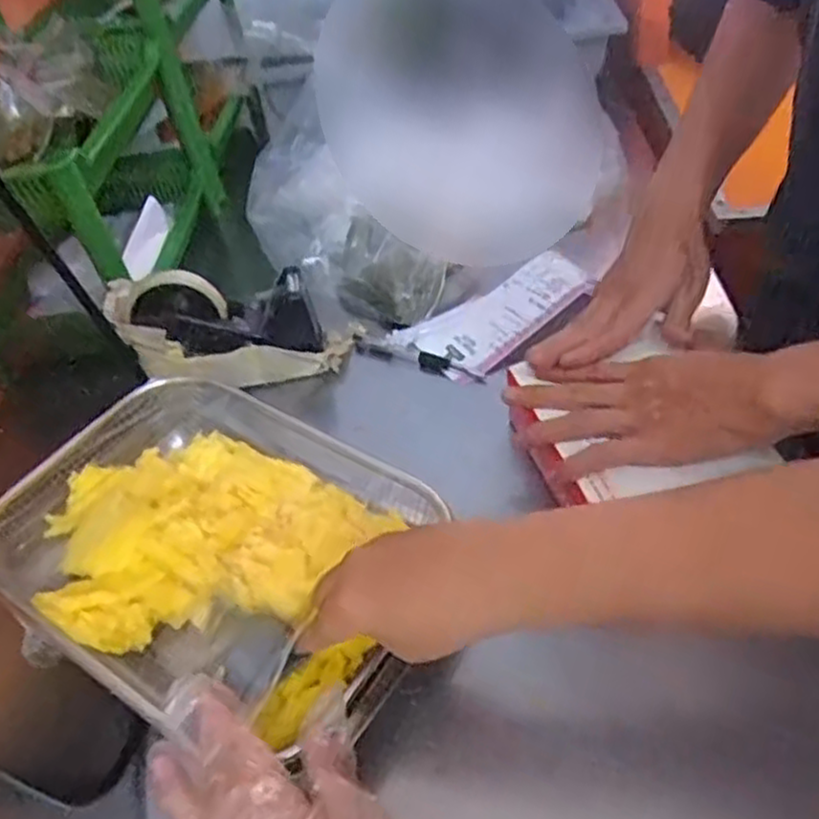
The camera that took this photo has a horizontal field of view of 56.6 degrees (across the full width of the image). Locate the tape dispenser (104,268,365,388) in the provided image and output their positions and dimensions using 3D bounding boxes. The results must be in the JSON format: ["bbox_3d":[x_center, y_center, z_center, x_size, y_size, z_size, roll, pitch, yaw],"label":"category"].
[{"bbox_3d":[-0.151,-0.074,0.672,0.219,0.080,0.074,7,46,-17],"label":"tape dispenser"}]

